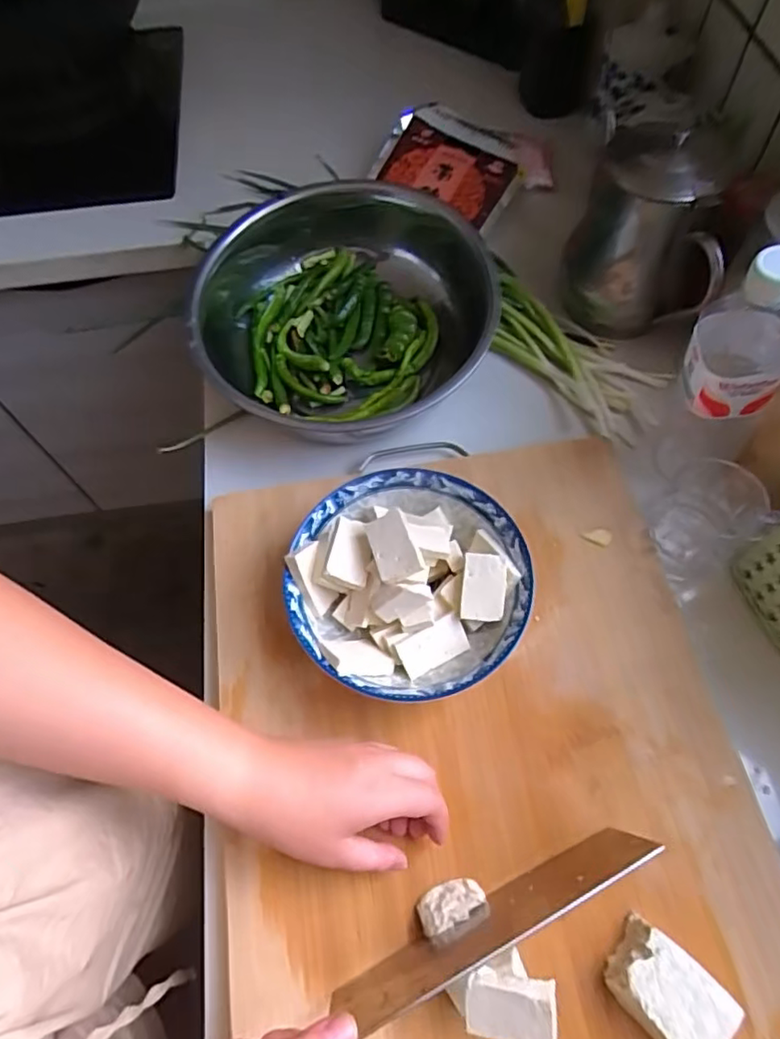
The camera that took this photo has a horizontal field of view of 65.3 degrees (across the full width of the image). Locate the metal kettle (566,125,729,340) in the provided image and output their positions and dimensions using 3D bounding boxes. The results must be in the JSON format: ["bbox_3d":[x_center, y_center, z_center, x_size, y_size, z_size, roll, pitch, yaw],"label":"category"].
[{"bbox_3d":[0.236,-0.260,0.565,0.124,0.158,0.126,18,65,10],"label":"metal kettle"}]

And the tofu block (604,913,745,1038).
[{"bbox_3d":[0.163,0.280,0.359,0.062,0.029,0.048,39,70,19],"label":"tofu block"}]

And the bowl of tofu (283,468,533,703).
[{"bbox_3d":[0.013,0.047,0.458,0.172,0.080,0.171,-1,63,1],"label":"bowl of tofu"}]

